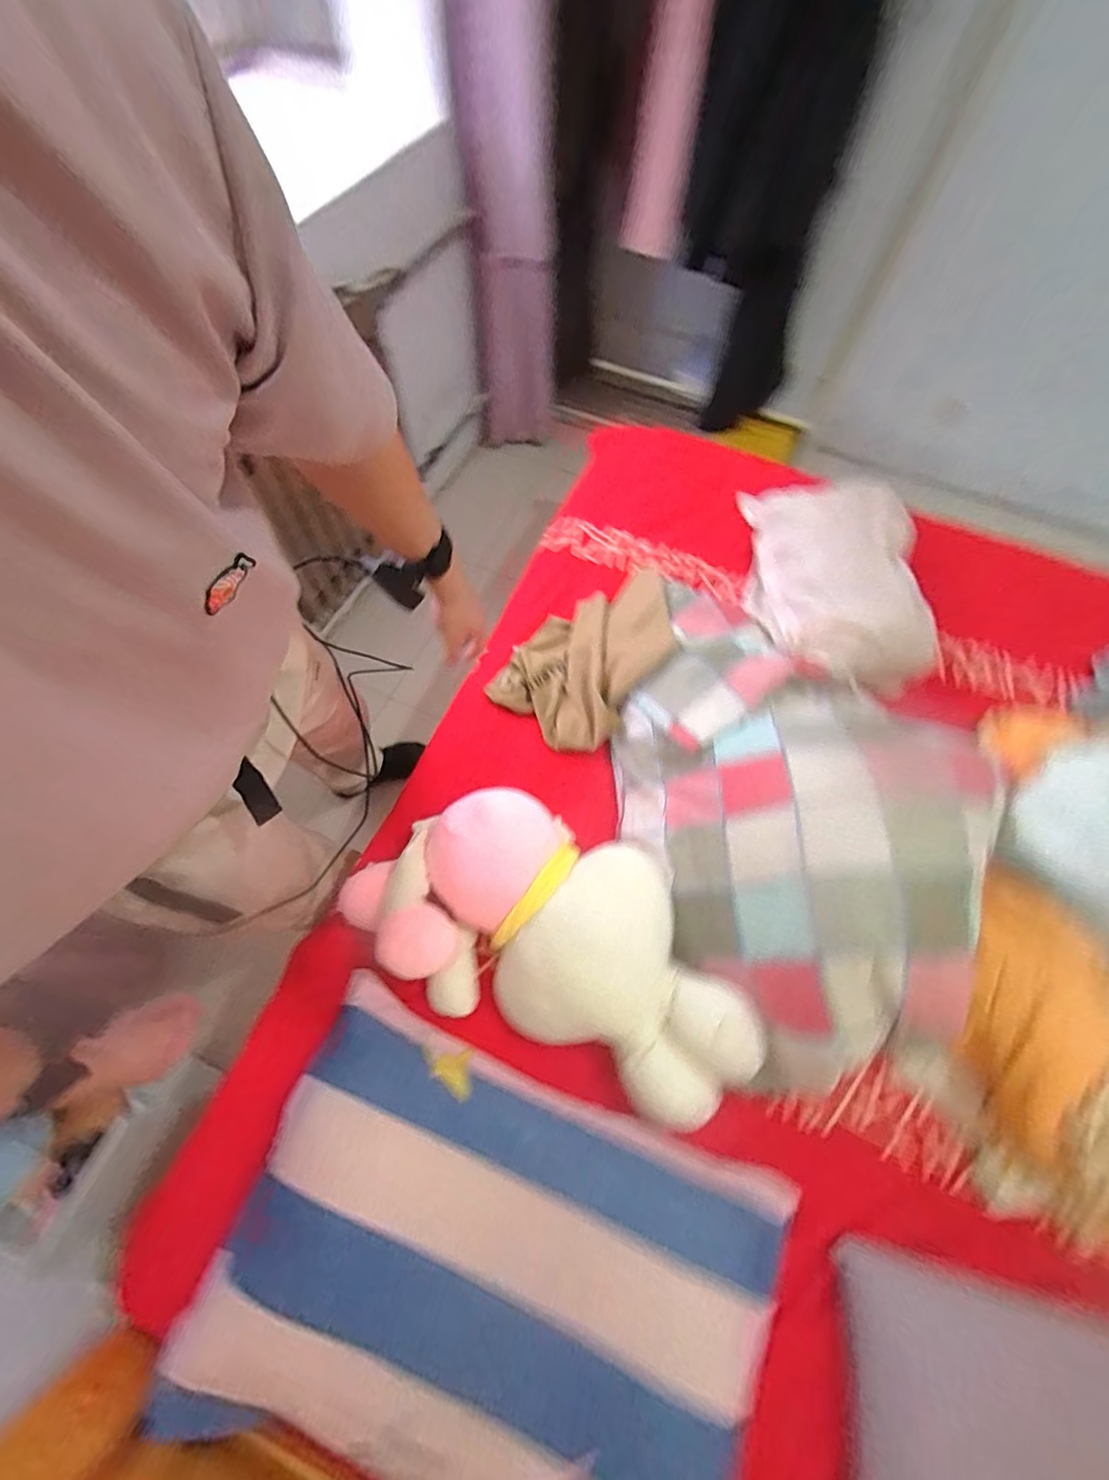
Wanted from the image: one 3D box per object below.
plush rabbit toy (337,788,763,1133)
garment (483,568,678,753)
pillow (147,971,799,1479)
[{"bbox_3d":[-0.003,0.294,0.816,0.634,0.151,0.323,23,66,9],"label":"plush rabbit toy"},{"bbox_3d":[0.103,-0.211,1.089,0.274,0.105,0.473,36,69,14],"label":"garment"},{"bbox_3d":[-0.076,0.673,0.651,0.665,0.143,0.429,22,66,9],"label":"pillow"}]

